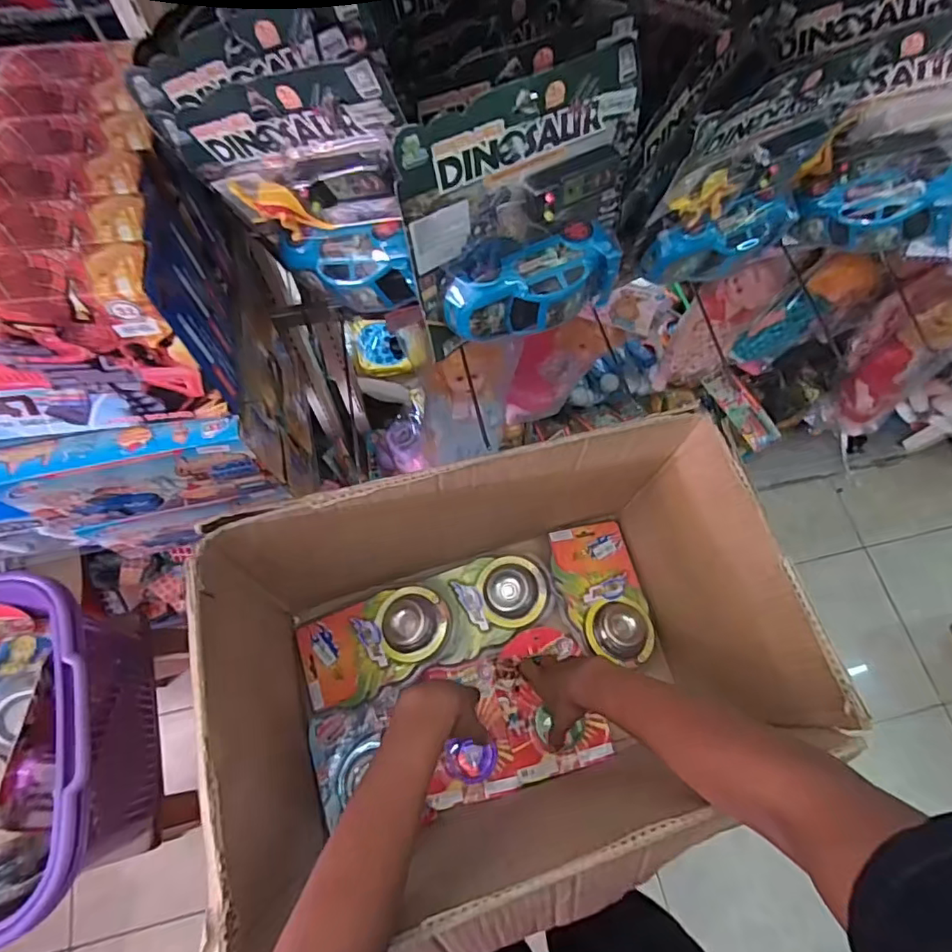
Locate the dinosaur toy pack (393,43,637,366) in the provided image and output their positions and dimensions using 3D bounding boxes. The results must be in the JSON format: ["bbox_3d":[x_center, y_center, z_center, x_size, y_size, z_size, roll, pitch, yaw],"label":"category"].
[{"bbox_3d":[0.048,-0.197,0.443,0.192,0.178,0.087,-30,73,-14],"label":"dinosaur toy pack"}]

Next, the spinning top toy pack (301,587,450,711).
[{"bbox_3d":[-0.121,0.200,0.668,0.181,0.051,0.106,-18,71,-10],"label":"spinning top toy pack"}]

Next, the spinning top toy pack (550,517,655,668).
[{"bbox_3d":[0.161,0.145,0.703,0.109,0.037,0.177,-12,70,-8],"label":"spinning top toy pack"}]

